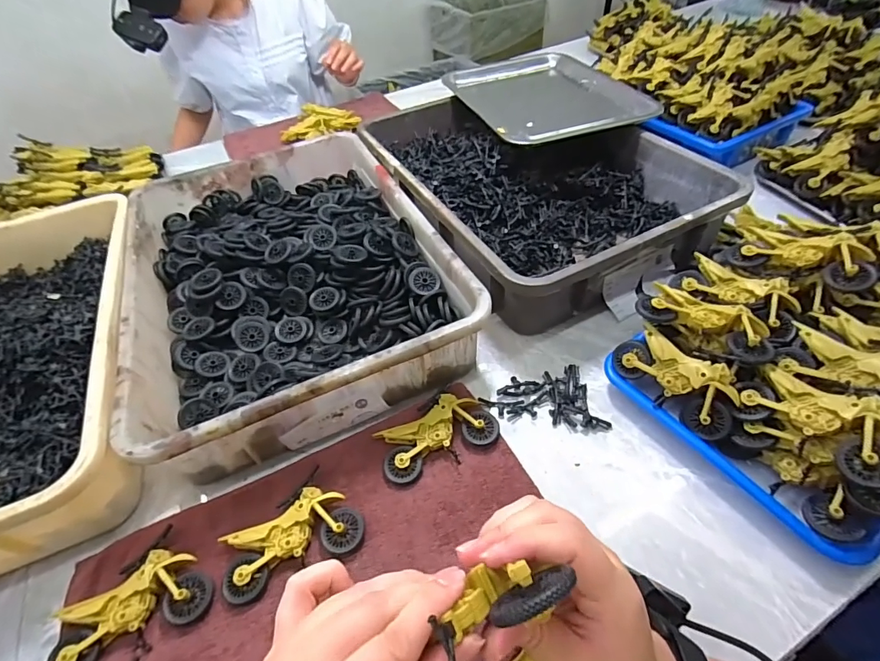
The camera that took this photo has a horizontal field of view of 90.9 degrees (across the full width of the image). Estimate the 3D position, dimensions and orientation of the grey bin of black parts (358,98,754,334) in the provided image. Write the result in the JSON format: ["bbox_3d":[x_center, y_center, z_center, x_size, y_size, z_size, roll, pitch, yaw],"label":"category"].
[{"bbox_3d":[0.115,-0.231,0.669,0.370,0.094,0.515,-23,50,-14],"label":"grey bin of black parts"}]

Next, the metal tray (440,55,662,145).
[{"bbox_3d":[0.183,-0.410,0.760,0.270,0.032,0.324,-15,48,-8],"label":"metal tray"}]

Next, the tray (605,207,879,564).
[{"bbox_3d":[0.348,0.017,0.416,0.287,0.120,0.256,-30,52,-20],"label":"tray"}]

